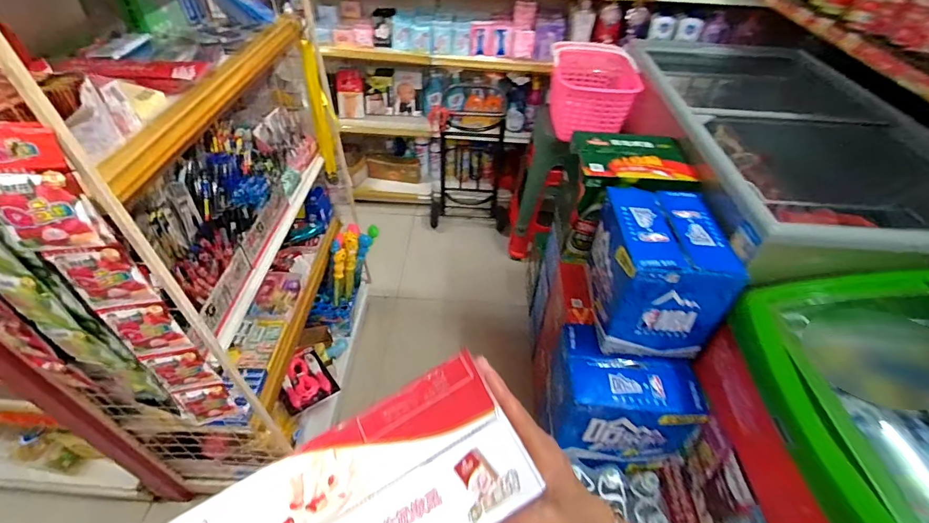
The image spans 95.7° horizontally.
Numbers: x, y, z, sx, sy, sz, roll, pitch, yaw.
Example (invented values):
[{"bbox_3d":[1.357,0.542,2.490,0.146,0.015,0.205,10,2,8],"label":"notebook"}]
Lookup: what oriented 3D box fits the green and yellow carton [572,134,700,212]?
[{"bbox_3d":[0.453,-0.255,1.159,0.283,0.110,0.271,7,44,3],"label":"green and yellow carton"}]

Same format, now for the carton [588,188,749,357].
[{"bbox_3d":[0.454,0.018,1.029,0.239,0.273,0.317,3,44,0],"label":"carton"}]

